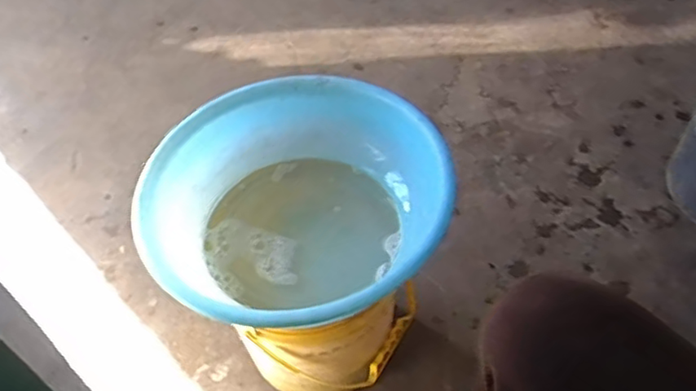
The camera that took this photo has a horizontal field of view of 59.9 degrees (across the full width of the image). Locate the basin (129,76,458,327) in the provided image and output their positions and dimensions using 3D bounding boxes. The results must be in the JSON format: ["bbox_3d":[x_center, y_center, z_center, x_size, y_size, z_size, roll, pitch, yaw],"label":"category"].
[{"bbox_3d":[-0.061,0.014,0.714,0.337,0.120,0.329,-1,50,1],"label":"basin"}]

